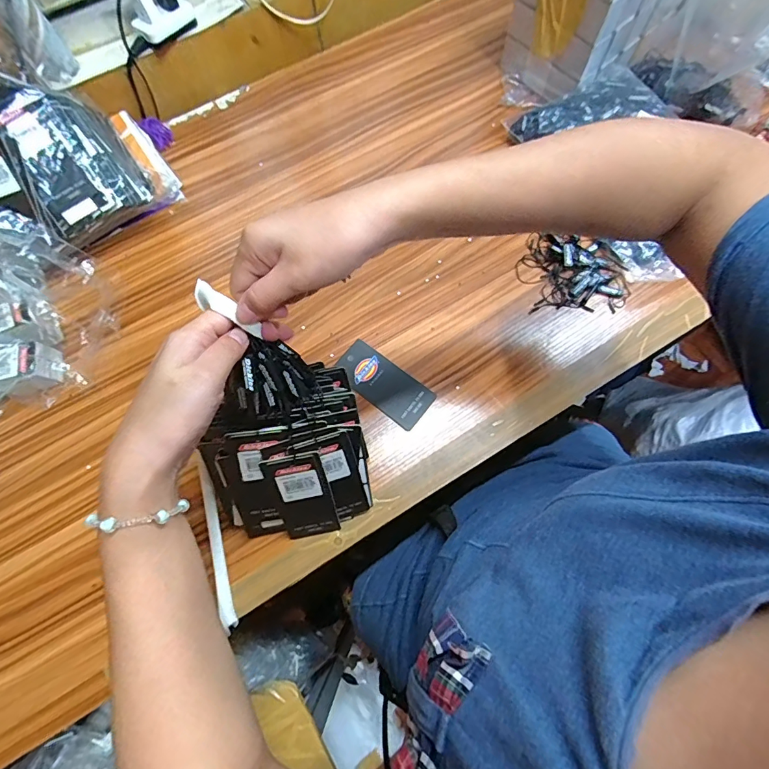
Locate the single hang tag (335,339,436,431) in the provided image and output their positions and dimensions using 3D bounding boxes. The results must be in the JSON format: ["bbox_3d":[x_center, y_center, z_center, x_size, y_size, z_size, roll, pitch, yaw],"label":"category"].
[{"bbox_3d":[-0.002,-0.001,0.461,0.107,0.004,0.050,36,74,13],"label":"single hang tag"}]

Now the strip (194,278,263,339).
[{"bbox_3d":[-0.110,-0.053,0.294,0.058,0.017,0.014,34,75,15],"label":"strip"}]

